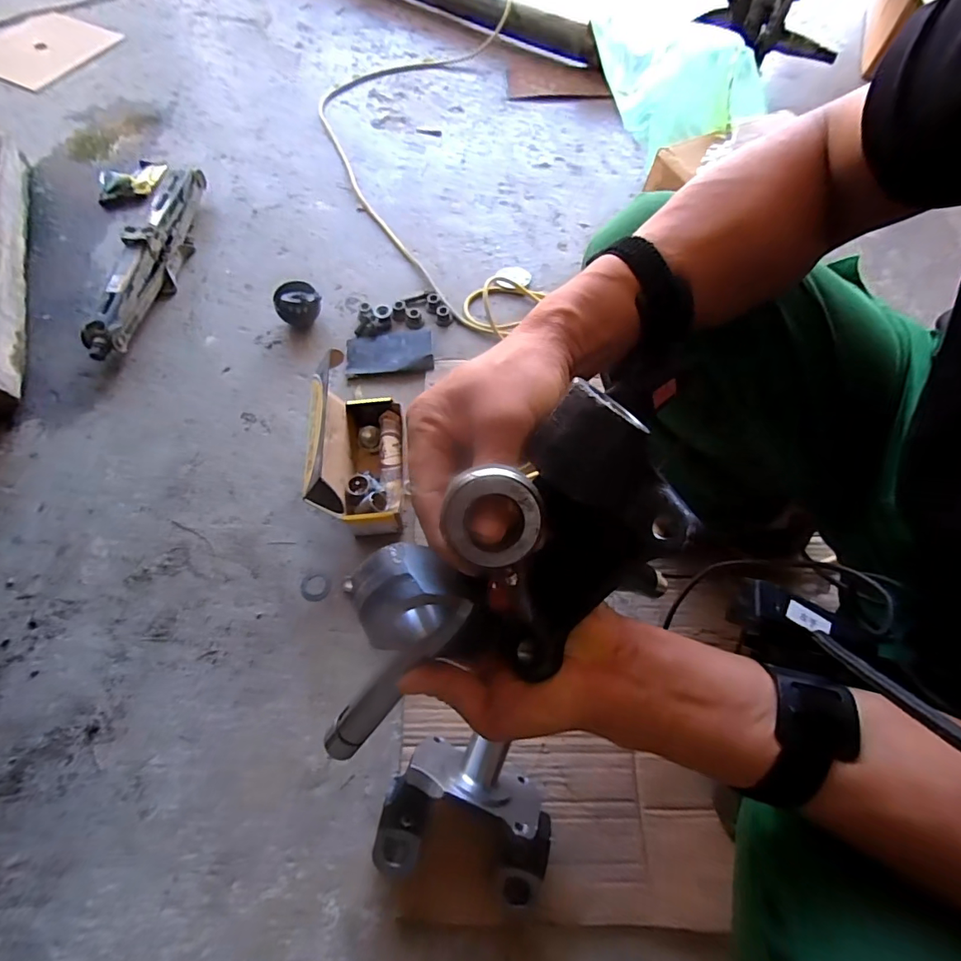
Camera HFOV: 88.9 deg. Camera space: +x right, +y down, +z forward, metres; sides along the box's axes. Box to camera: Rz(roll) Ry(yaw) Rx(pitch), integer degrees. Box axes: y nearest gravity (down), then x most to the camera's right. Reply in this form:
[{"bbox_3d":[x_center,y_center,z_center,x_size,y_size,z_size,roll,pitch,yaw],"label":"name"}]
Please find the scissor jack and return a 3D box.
[{"bbox_3d":[-0.554,-0.380,0.830,0.068,0.070,0.423,5,65,1],"label":"scissor jack"}]

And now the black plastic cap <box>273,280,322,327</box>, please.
[{"bbox_3d":[-0.302,-0.292,0.819,0.074,0.056,0.073,1,65,-1],"label":"black plastic cap"}]

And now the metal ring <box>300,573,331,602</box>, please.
[{"bbox_3d":[-0.213,0.138,0.632,0.039,0.004,0.036,1,65,-1],"label":"metal ring"}]

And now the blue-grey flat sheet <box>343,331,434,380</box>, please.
[{"bbox_3d":[-0.147,-0.208,0.788,0.137,0.023,0.081,-5,66,-4],"label":"blue-grey flat sheet"}]

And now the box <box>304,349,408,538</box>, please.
[{"bbox_3d":[-0.156,-0.041,0.627,0.094,0.168,0.186,-2,66,-2],"label":"box"}]

